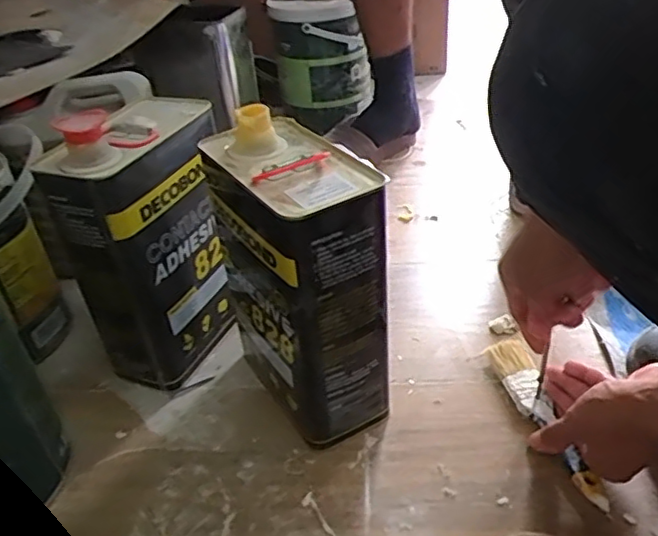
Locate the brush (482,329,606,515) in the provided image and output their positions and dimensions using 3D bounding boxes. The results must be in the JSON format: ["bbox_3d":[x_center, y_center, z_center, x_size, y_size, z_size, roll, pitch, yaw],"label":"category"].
[{"bbox_3d":[0.190,0.130,0.542,0.032,0.018,0.185,-12,37,-6],"label":"brush"}]

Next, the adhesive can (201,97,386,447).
[{"bbox_3d":[-0.028,0.007,0.548,0.097,0.247,0.193,-22,39,-19],"label":"adhesive can"}]

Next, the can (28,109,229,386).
[{"bbox_3d":[-0.167,-0.030,0.610,0.091,0.262,0.171,15,42,27],"label":"can"}]

